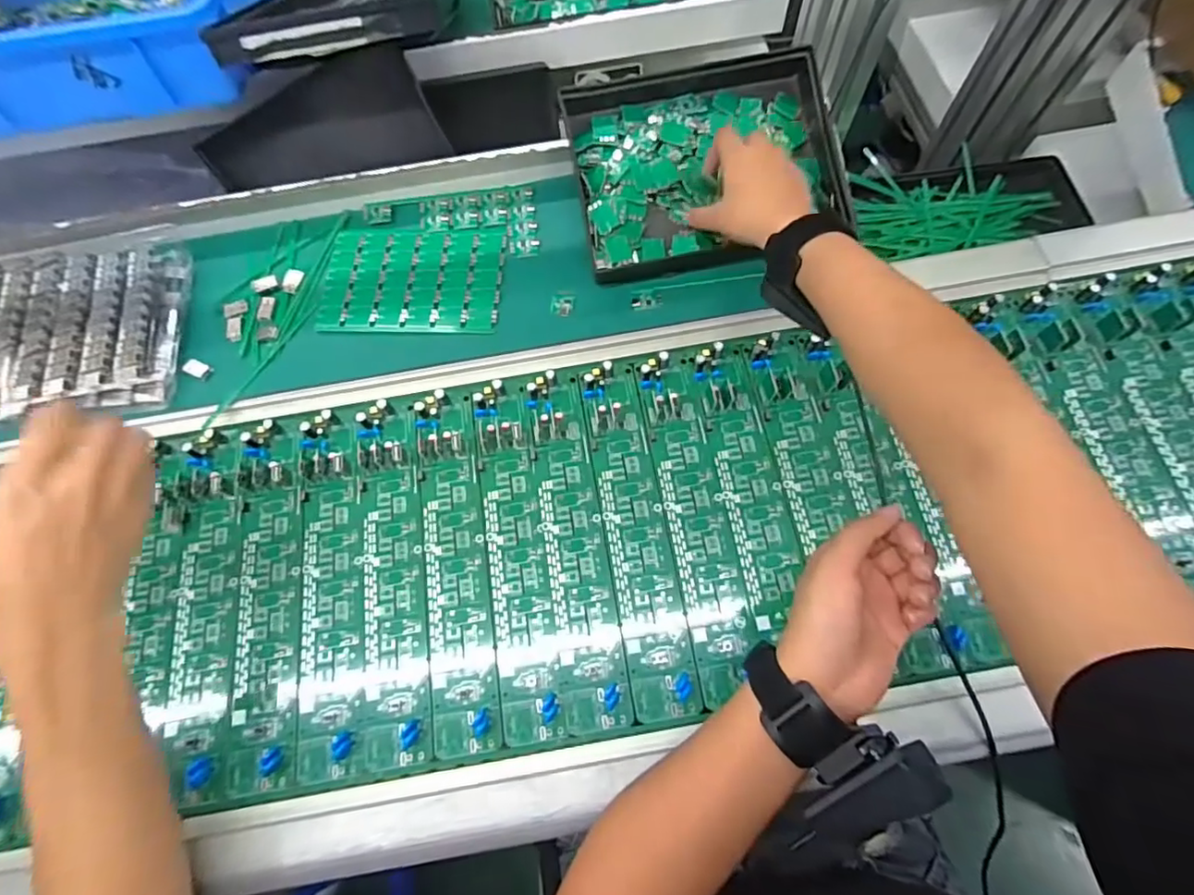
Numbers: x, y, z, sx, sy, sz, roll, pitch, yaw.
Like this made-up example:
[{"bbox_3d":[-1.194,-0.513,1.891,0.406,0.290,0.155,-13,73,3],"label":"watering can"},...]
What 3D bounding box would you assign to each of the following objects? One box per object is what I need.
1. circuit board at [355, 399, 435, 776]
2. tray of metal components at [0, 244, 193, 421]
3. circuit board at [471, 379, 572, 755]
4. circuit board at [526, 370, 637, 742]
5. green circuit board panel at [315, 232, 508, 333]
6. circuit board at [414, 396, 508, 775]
[{"bbox_3d":[-0.157,0.094,0.438,0.048,0.016,0.271,-10,71,-1],"label":"circuit board"},{"bbox_3d":[-0.521,-0.099,0.509,0.309,0.023,0.162,-6,71,0],"label":"tray of metal components"},{"bbox_3d":[-0.062,0.078,0.441,0.047,0.012,0.273,-10,71,-1],"label":"circuit board"},{"bbox_3d":[-0.017,0.069,0.440,0.046,0.013,0.271,-10,71,-1],"label":"circuit board"},{"bbox_3d":[-0.169,-0.153,0.523,0.164,0.004,0.108,1,71,3],"label":"green circuit board panel"},{"bbox_3d":[-0.109,0.087,0.440,0.048,0.011,0.276,-10,71,-1],"label":"circuit board"}]

